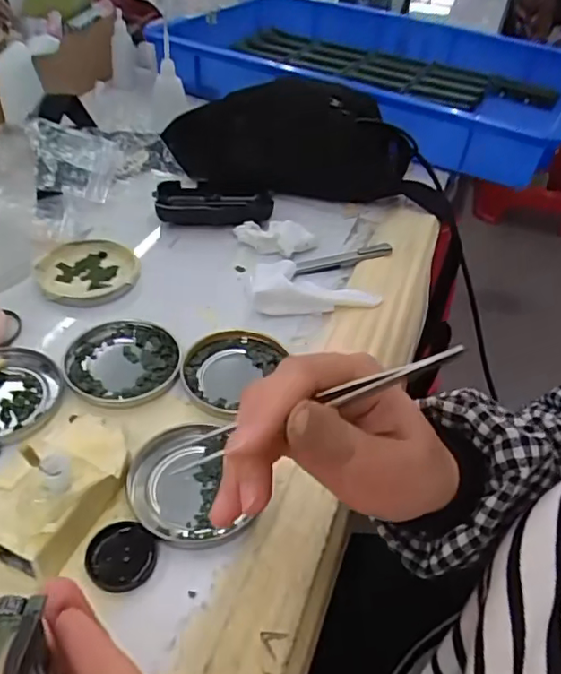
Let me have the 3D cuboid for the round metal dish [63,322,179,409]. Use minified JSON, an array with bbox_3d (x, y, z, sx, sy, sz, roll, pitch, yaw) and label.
[{"bbox_3d":[-0.112,0.017,0.399,0.077,0.008,0.077,-3,44,-12],"label":"round metal dish"}]

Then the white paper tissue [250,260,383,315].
[{"bbox_3d":[0.028,-0.044,0.462,0.104,0.022,0.041,0,44,-8],"label":"white paper tissue"}]

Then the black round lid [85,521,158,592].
[{"bbox_3d":[-0.083,0.115,0.296,0.035,0.006,0.035,4,43,-4],"label":"black round lid"}]

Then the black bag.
[{"bbox_3d":[0.031,-0.223,0.607,0.288,0.090,0.140,0,44,-8],"label":"black bag"}]

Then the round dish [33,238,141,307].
[{"bbox_3d":[-0.162,-0.055,0.471,0.078,0.017,0.077,4,43,-4],"label":"round dish"}]

